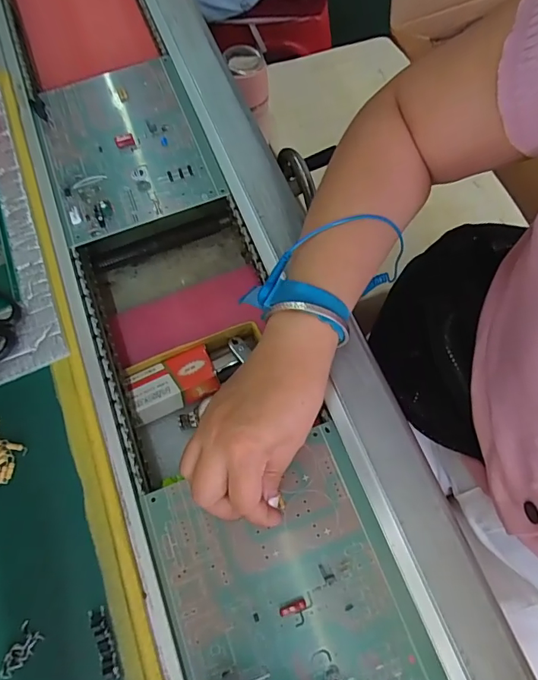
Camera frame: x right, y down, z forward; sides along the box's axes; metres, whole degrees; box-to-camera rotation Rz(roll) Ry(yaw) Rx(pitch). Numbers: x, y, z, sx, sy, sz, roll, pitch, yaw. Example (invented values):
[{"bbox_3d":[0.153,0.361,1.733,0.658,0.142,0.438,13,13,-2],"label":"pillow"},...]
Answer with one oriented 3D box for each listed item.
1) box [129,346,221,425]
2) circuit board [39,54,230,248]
[{"bbox_3d":[-0.086,0.040,0.414,0.077,0.025,0.045,-23,50,-6],"label":"box"},{"bbox_3d":[-0.136,-0.187,0.432,0.142,0.013,0.180,-21,69,-6],"label":"circuit board"}]

